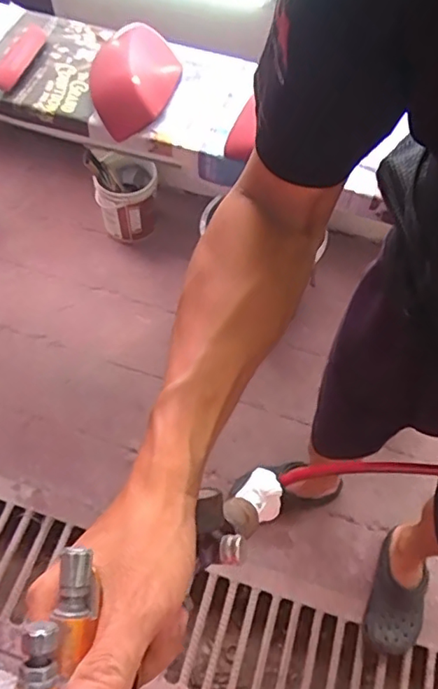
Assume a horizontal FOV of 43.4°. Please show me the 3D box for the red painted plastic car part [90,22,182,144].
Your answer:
[{"bbox_3d":[-0.144,-0.467,0.941,0.145,0.049,0.265,-2,63,-2],"label":"red painted plastic car part"}]

